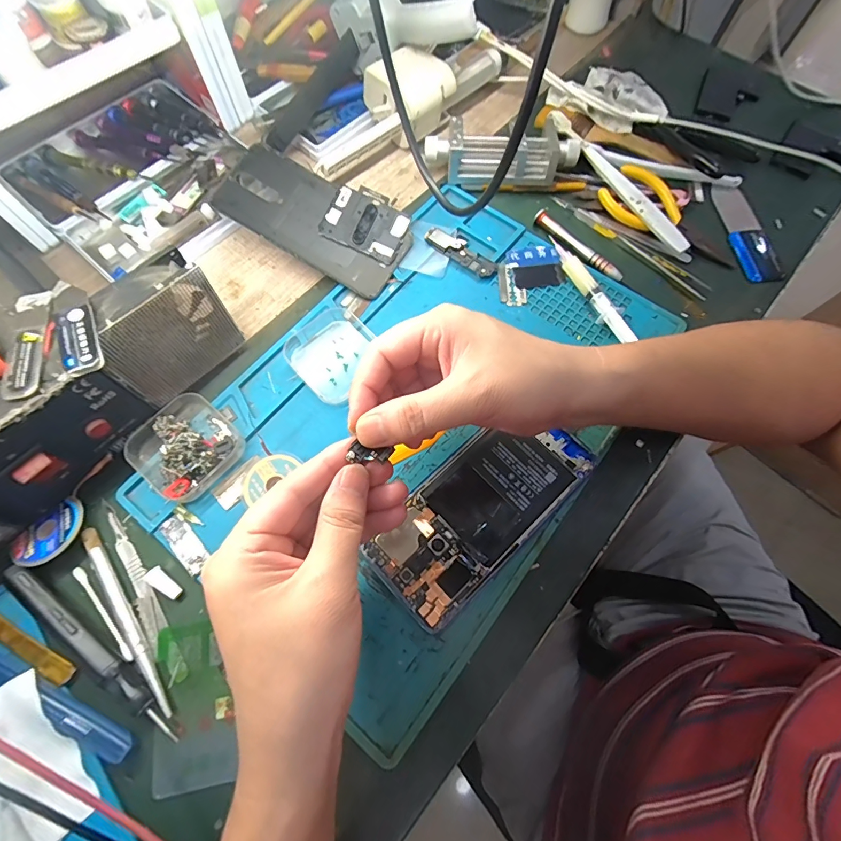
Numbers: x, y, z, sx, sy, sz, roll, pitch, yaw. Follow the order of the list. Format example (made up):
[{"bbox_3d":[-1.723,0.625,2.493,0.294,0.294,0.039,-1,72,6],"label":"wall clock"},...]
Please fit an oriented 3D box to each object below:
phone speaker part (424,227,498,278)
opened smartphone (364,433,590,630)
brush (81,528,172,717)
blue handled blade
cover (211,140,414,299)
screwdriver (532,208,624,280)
[{"bbox_3d":[0.035,-0.145,0.359,0.068,0.007,0.020,37,73,11],"label":"phone speaker part"},{"bbox_3d":[0.041,0.056,0.283,0.157,0.010,0.072,-41,76,-15],"label":"opened smartphone"},{"bbox_3d":[-0.182,0.120,0.258,0.009,0.007,0.124,-34,75,-13],"label":"brush"},{"bbox_3d":[0.296,-0.171,0.379,0.034,0.008,0.107,0,70,-2],"label":"blue handled blade"},{"bbox_3d":[-0.089,-0.171,0.355,0.159,0.004,0.074,31,78,-1],"label":"cover"},{"bbox_3d":[0.136,-0.152,0.366,0.013,0.008,0.093,-39,76,-15],"label":"screwdriver"}]

